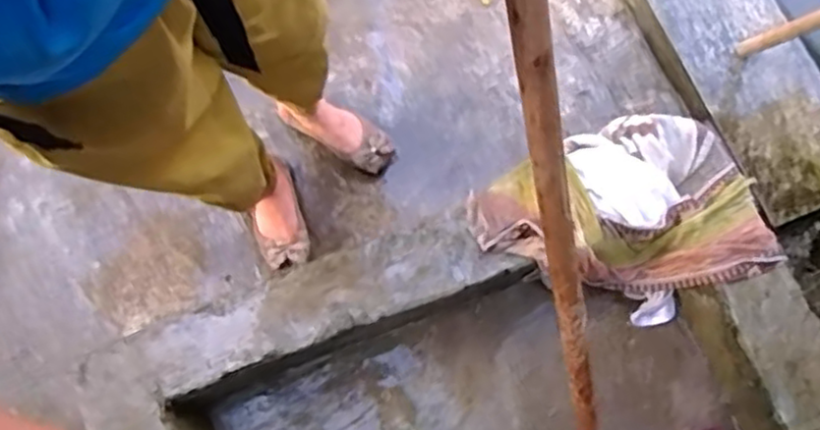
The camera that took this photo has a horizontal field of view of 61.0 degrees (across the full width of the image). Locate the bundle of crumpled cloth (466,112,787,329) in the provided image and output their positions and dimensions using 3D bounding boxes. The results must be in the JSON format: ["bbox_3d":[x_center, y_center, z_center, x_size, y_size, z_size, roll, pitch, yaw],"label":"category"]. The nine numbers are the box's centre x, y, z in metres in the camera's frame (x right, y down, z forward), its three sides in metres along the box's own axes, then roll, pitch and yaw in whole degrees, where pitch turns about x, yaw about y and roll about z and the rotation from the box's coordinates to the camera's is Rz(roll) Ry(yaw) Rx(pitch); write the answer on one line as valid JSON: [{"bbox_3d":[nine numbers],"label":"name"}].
[{"bbox_3d":[0.326,0.026,1.095,0.405,0.182,0.310,-28,77,-3],"label":"bundle of crumpled cloth"}]

